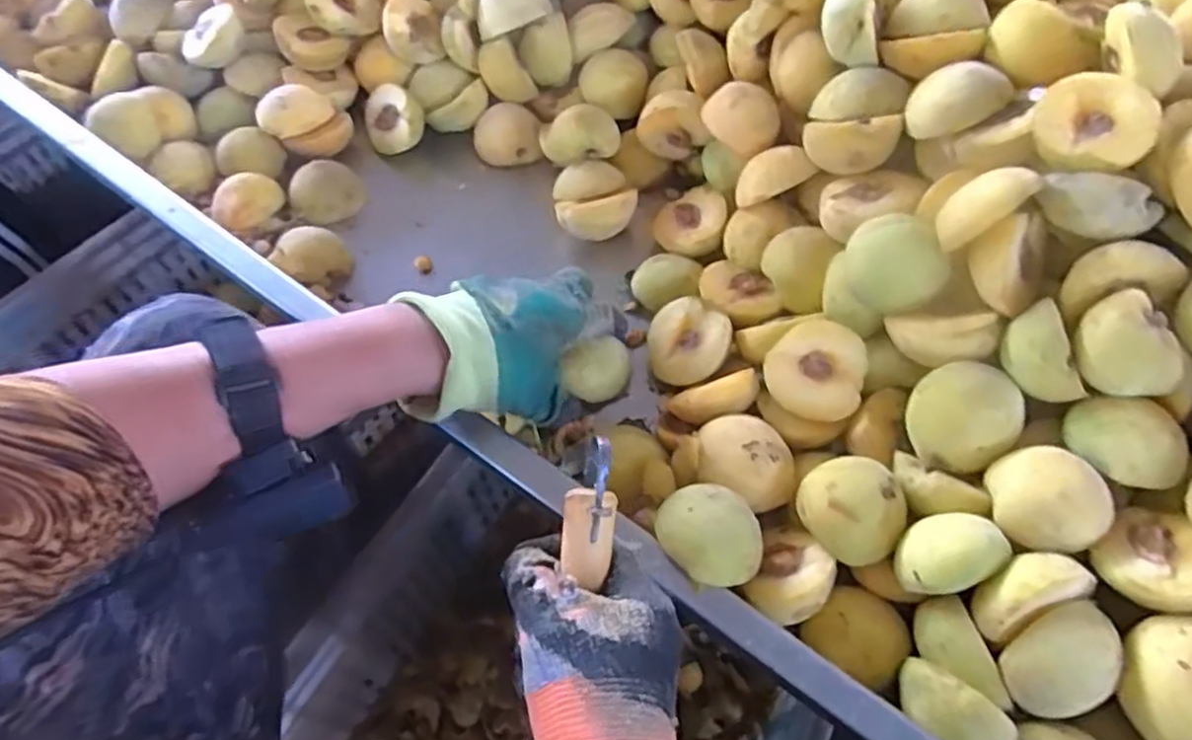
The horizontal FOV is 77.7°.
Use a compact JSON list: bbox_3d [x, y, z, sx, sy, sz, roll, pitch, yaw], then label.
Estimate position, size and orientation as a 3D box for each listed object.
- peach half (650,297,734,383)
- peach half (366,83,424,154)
[{"bbox_3d":[0.068,-0.017,0.525,0.059,0.034,0.058,-7,76,28],"label":"peach half"},{"bbox_3d":[-0.178,-0.216,0.637,0.052,0.034,0.051,-18,60,-10],"label":"peach half"}]

